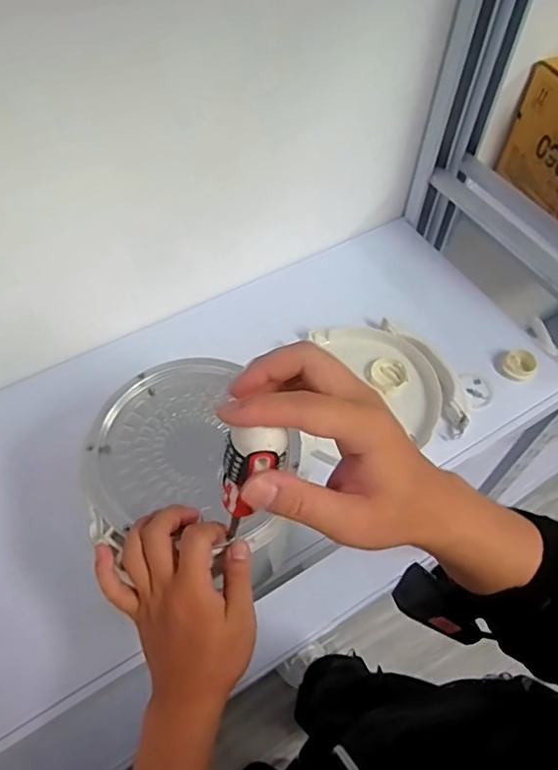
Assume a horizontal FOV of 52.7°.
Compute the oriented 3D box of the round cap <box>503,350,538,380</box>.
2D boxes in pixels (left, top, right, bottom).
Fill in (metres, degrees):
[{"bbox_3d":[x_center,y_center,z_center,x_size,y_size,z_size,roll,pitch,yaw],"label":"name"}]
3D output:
[{"bbox_3d":[0.348,-0.029,0.812,0.046,0.021,0.041,32,62,18],"label":"round cap"}]

